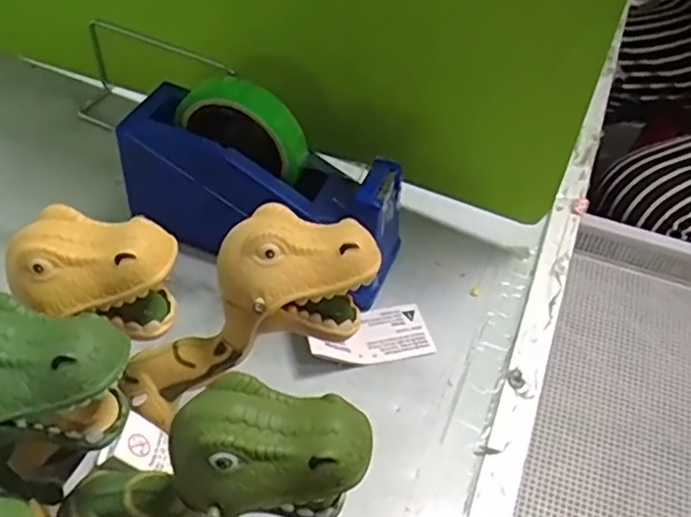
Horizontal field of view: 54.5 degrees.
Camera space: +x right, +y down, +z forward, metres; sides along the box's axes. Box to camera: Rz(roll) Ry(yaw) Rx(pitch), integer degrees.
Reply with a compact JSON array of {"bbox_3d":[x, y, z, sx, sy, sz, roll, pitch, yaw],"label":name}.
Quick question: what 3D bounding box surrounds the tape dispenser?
[{"bbox_3d":[-0.060,-0.053,0.481,0.201,0.131,0.063,21,51,13],"label":"tape dispenser"}]

